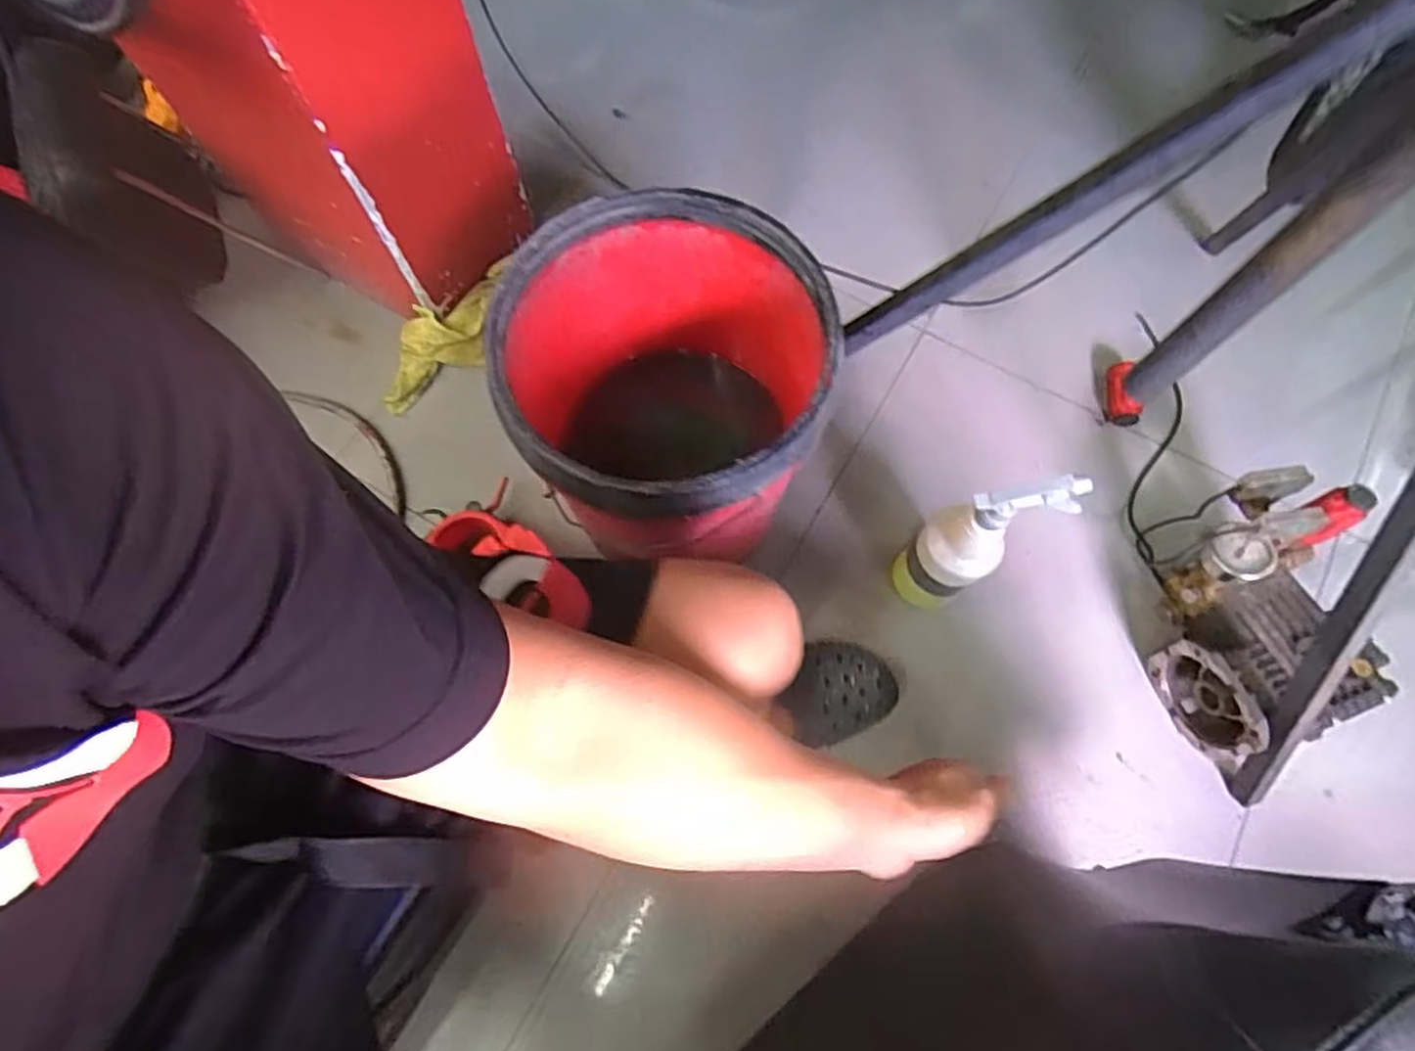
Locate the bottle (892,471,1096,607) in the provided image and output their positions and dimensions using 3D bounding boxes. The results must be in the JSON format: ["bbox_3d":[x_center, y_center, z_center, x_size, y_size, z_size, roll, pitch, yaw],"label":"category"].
[{"bbox_3d":[0.288,0.022,0.803,0.096,0.328,0.095,-41,75,-12],"label":"bottle"}]

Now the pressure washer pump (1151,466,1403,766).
[{"bbox_3d":[0.634,0.104,0.838,0.188,0.175,0.284,-8,70,-2],"label":"pressure washer pump"}]

